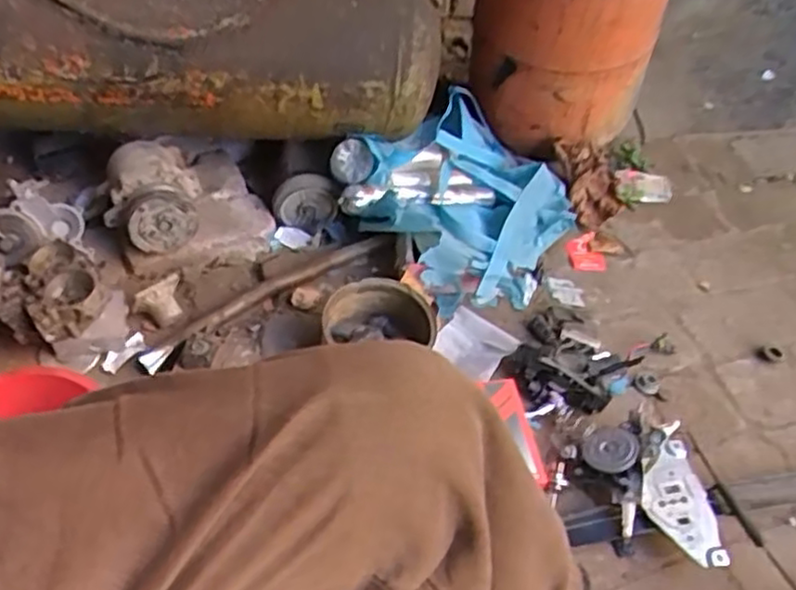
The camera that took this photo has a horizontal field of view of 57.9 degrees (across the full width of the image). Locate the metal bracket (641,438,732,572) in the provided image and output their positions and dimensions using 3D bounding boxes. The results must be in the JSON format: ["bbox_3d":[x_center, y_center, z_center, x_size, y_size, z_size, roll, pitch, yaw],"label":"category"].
[{"bbox_3d":[0.344,0.252,0.885,0.085,0.020,0.161,2,50,-7],"label":"metal bracket"}]

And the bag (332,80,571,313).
[{"bbox_3d":[0.112,-0.152,1.157,0.319,0.170,0.330,37,55,21],"label":"bag"}]

